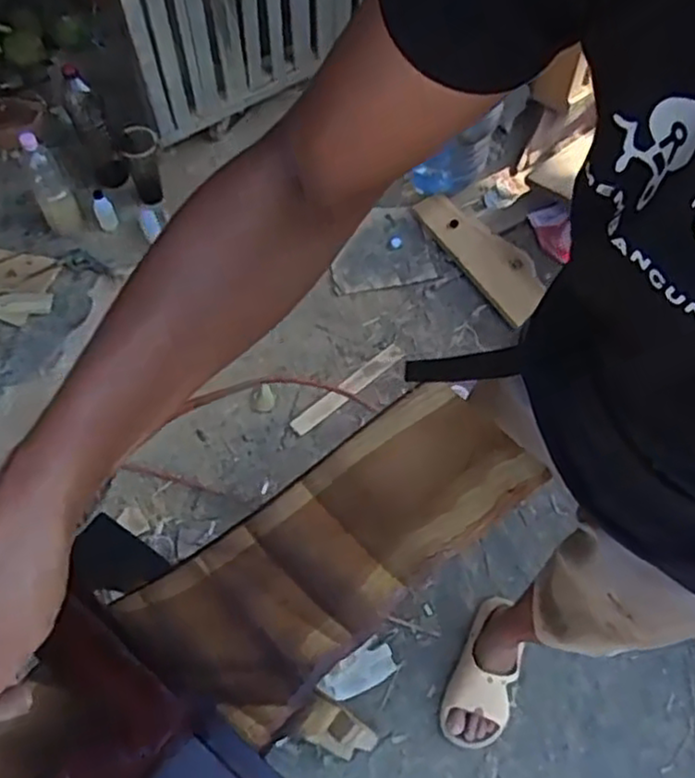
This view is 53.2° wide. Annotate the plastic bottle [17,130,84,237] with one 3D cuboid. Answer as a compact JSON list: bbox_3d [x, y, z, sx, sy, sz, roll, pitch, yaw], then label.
[{"bbox_3d":[-0.670,-0.458,1.562,0.081,0.254,0.090,-25,66,-16],"label":"plastic bottle"}]

